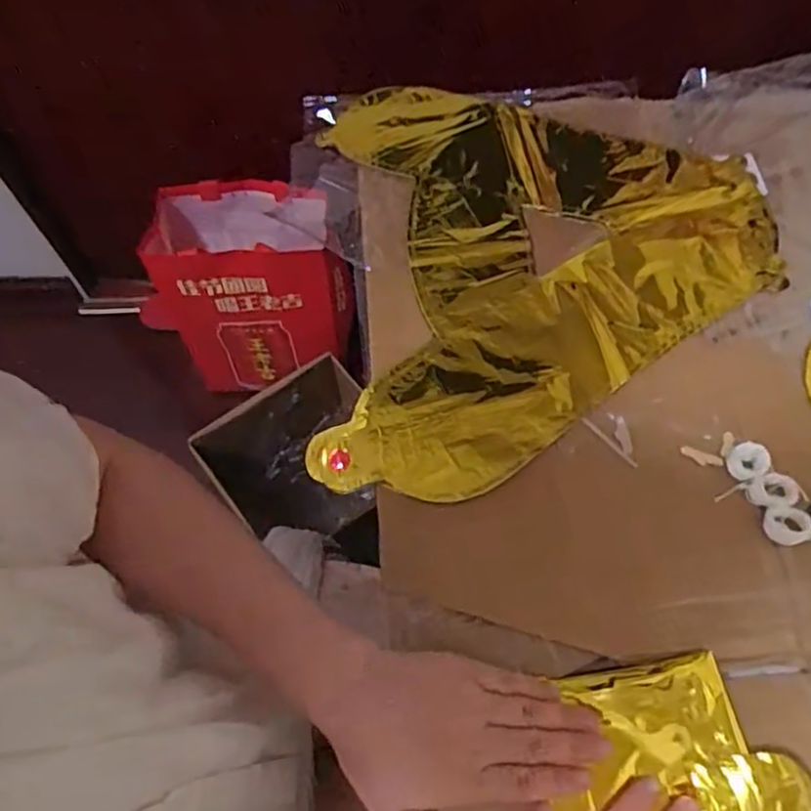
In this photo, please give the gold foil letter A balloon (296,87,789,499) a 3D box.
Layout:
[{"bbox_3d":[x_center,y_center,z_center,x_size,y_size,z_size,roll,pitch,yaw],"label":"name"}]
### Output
[{"bbox_3d":[0.110,-0.115,0.514,0.338,0.008,0.368,-2,65,1],"label":"gold foil letter A balloon"}]

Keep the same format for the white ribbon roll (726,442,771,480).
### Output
[{"bbox_3d":[0.224,0.036,0.438,0.026,0.008,0.023,-27,67,-10],"label":"white ribbon roll"}]

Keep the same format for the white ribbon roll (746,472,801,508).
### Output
[{"bbox_3d":[0.236,0.055,0.430,0.030,0.008,0.021,5,65,4],"label":"white ribbon roll"}]

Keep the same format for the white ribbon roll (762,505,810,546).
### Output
[{"bbox_3d":[0.239,0.075,0.418,0.028,0.008,0.024,-3,65,1],"label":"white ribbon roll"}]

